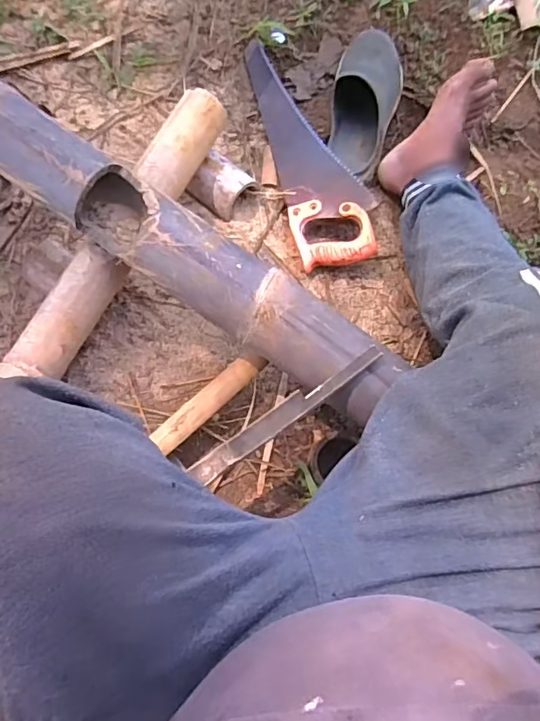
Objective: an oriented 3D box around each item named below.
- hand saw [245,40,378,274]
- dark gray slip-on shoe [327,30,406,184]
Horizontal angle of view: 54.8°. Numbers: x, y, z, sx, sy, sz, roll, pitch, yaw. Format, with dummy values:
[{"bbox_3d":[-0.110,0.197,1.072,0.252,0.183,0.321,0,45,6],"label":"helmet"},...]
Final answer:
[{"bbox_3d":[0.060,-0.348,0.819,0.122,0.057,0.459,-11,72,-3],"label":"hand saw"},{"bbox_3d":[0.150,-0.407,0.822,0.106,0.081,0.262,9,73,5],"label":"dark gray slip-on shoe"}]

